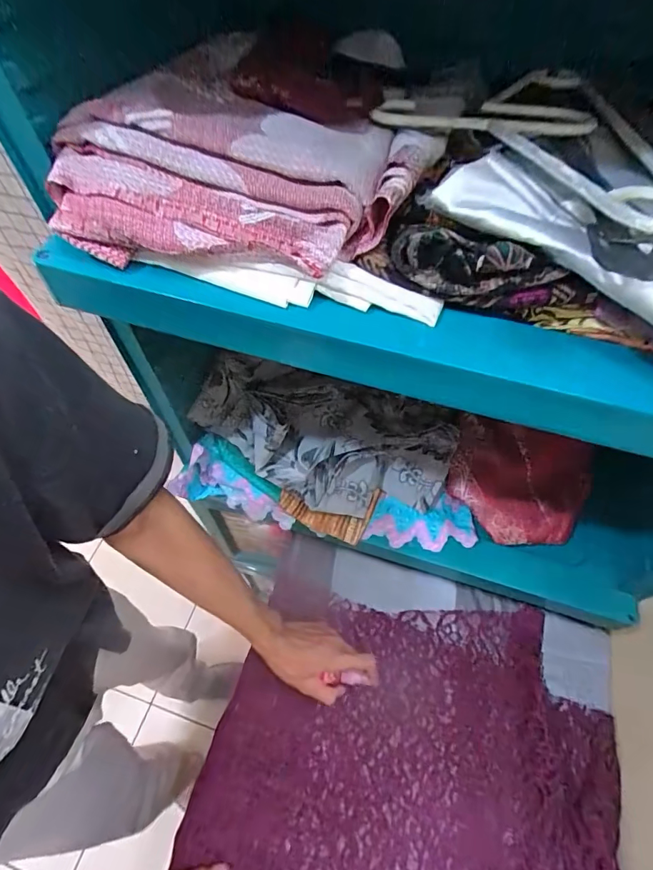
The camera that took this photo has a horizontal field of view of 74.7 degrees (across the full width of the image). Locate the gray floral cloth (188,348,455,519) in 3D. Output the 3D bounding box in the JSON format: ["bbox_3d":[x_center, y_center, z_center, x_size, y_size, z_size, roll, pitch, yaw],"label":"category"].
[{"bbox_3d":[-0.005,0.008,0.641,0.384,0.098,0.191,10,59,5],"label":"gray floral cloth"}]

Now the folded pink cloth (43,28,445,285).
[{"bbox_3d":[-0.058,-0.210,0.320,0.255,0.070,0.169,12,59,6],"label":"folded pink cloth"}]

